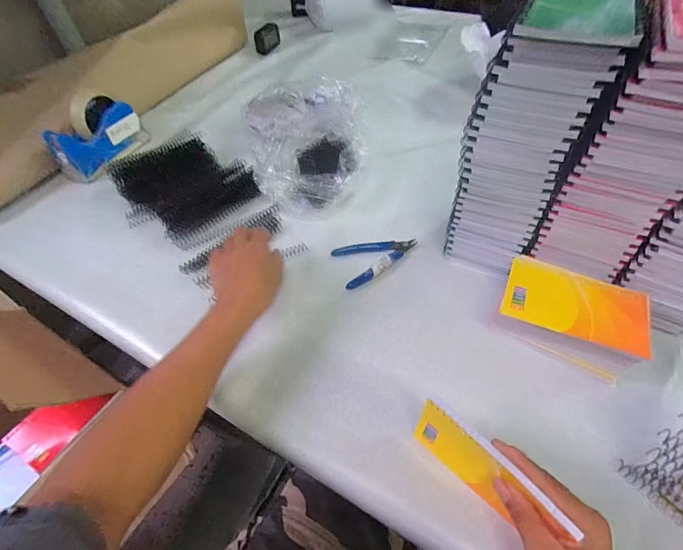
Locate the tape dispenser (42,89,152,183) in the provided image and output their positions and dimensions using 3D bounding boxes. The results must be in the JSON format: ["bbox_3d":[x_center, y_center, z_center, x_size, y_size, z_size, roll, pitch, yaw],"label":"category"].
[{"bbox_3d":[-0.426,-0.249,0.656,0.066,0.097,0.167,22,57,21],"label":"tape dispenser"}]

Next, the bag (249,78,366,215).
[{"bbox_3d":[-0.062,-0.226,0.634,0.203,0.070,0.292,-7,53,-1],"label":"bag"}]

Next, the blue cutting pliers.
[{"bbox_3d":[0.050,-0.028,0.508,0.116,0.009,0.071,-21,54,-11],"label":"blue cutting pliers"}]

